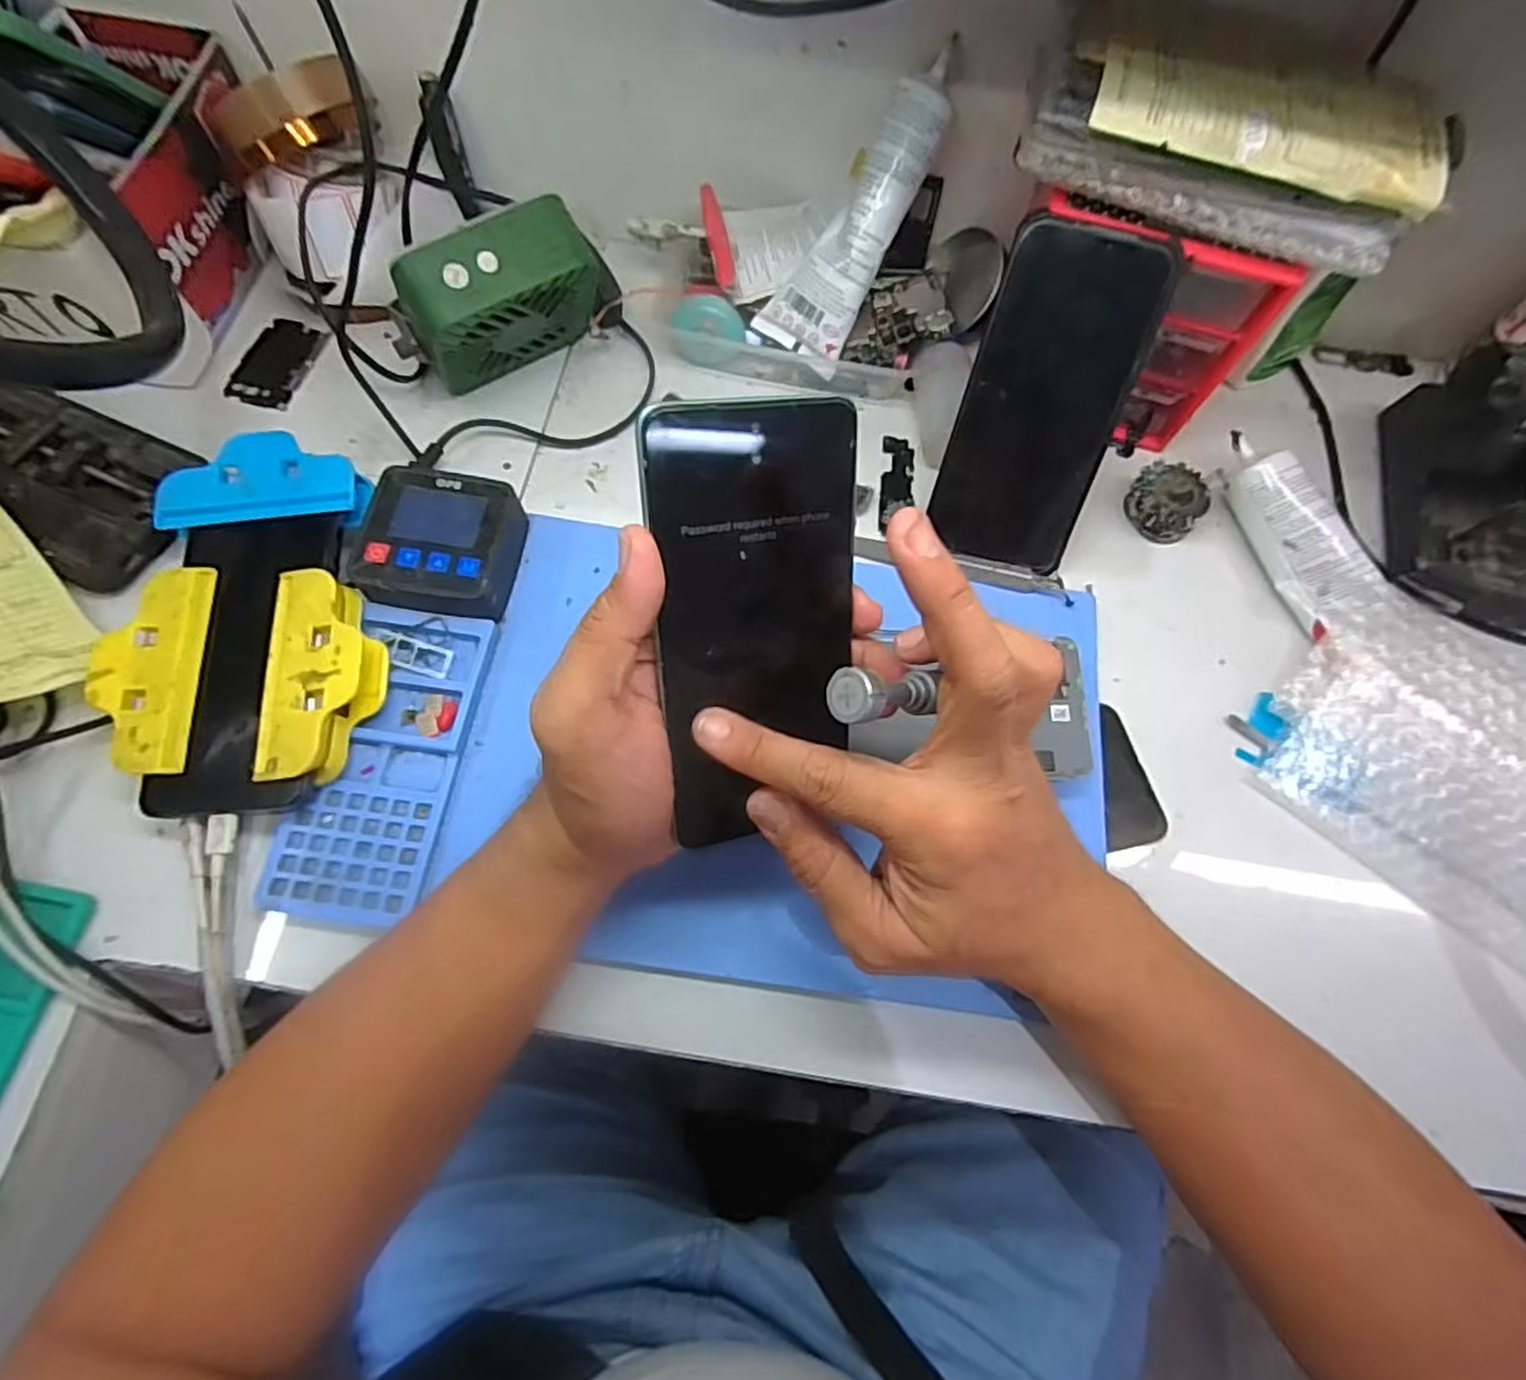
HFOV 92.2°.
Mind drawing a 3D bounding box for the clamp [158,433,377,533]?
[{"bbox_3d":[-0.250,-0.101,0.380,0.102,0.035,0.051,-1,69,-2],"label":"clamp"}]

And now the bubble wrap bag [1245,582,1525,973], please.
[{"bbox_3d":[0.358,0.043,0.365,0.186,0.032,0.141,35,72,11],"label":"bubble wrap bag"}]

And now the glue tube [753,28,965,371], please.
[{"bbox_3d":[0.056,-0.263,0.407,0.047,0.155,0.026,42,29,13],"label":"glue tube"}]

